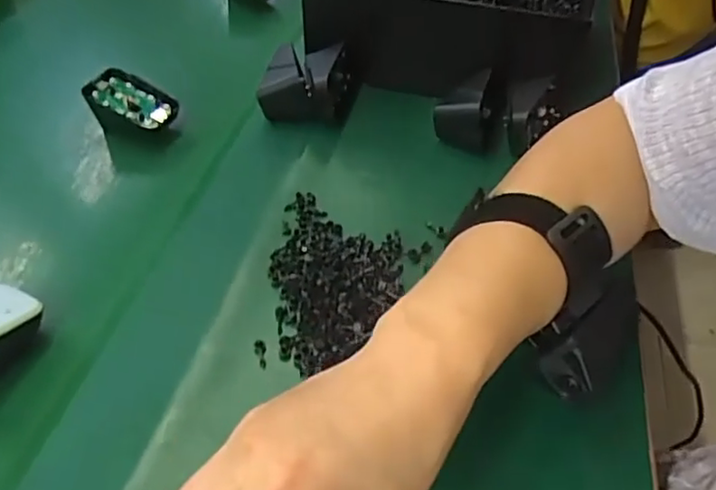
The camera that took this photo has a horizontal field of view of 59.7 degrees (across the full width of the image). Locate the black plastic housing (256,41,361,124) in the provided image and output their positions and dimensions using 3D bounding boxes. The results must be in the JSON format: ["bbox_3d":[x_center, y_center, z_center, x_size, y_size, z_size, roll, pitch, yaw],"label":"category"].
[{"bbox_3d":[-0.040,-0.137,0.520,0.079,0.047,0.065,0,45,1],"label":"black plastic housing"}]

